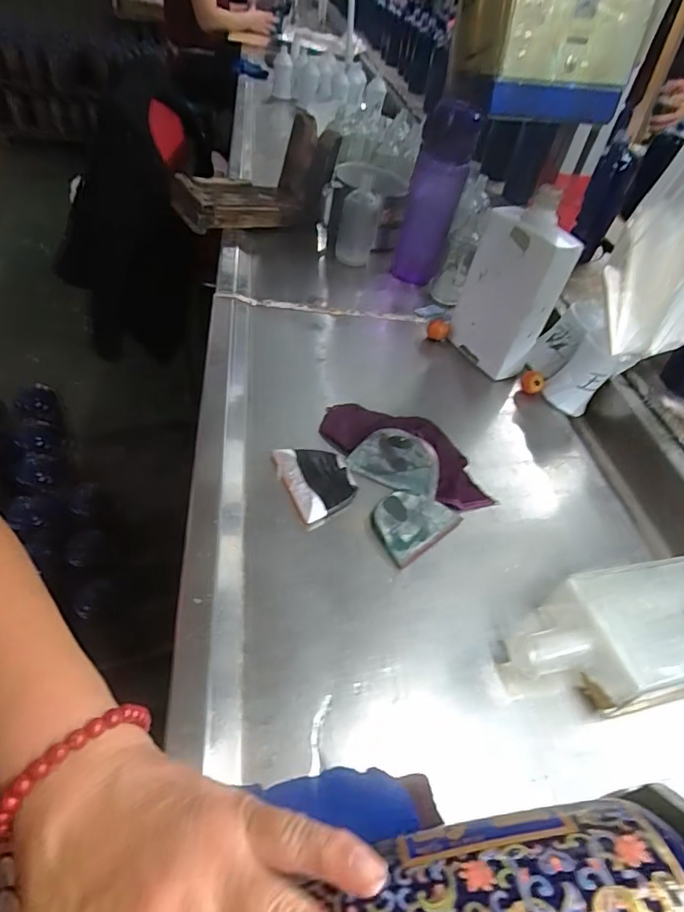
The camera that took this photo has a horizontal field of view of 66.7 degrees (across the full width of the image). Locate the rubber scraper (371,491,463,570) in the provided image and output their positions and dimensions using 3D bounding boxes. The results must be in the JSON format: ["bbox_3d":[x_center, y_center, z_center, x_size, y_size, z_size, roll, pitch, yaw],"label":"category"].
[{"bbox_3d":[0.061,0.054,0.453,0.079,0.009,0.056,-31,57,-32],"label":"rubber scraper"}]

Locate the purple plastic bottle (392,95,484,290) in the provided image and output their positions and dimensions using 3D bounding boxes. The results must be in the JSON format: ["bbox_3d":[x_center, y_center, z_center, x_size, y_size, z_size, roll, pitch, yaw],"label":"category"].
[{"bbox_3d":[0.130,-0.367,0.744,0.078,0.227,0.063,10,46,2],"label":"purple plastic bottle"}]

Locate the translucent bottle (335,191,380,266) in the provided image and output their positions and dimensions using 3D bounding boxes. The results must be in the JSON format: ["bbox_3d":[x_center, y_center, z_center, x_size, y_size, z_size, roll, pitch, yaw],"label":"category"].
[{"bbox_3d":[0.022,-0.344,0.791,0.059,0.109,0.052,10,46,2],"label":"translucent bottle"}]

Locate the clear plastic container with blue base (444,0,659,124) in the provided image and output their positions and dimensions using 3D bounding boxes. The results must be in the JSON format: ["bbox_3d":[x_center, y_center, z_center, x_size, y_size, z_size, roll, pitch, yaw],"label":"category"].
[{"bbox_3d":[0.194,-0.413,0.498,0.157,0.135,0.124,-1,46,-9],"label":"clear plastic container with blue base"}]

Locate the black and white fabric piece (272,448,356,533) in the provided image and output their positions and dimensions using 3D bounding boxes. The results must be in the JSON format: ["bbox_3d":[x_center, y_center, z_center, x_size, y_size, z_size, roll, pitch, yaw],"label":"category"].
[{"bbox_3d":[-0.021,0.024,0.465,0.064,0.009,0.084,-9,48,-16],"label":"black and white fabric piece"}]

